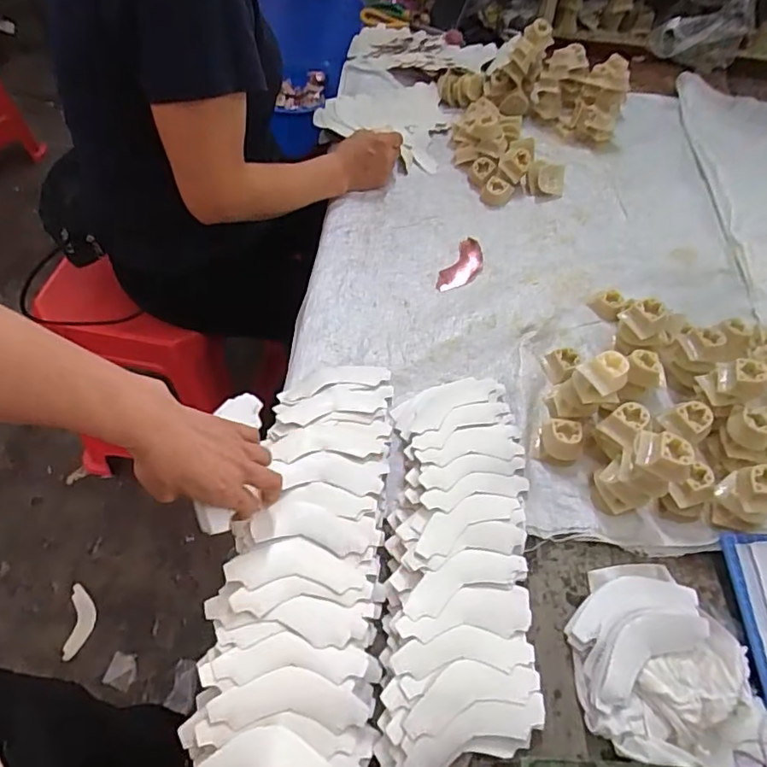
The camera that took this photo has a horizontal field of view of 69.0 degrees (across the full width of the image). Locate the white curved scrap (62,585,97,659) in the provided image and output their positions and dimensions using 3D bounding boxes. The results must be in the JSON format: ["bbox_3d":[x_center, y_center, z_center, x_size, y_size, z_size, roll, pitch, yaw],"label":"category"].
[{"bbox_3d":[-0.589,0.461,1.088,0.048,0.009,0.135,0,54,-18],"label":"white curved scrap"}]

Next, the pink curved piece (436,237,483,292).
[{"bbox_3d":[0.110,-0.161,0.761,0.045,0.004,0.116,27,58,13],"label":"pink curved piece"}]

